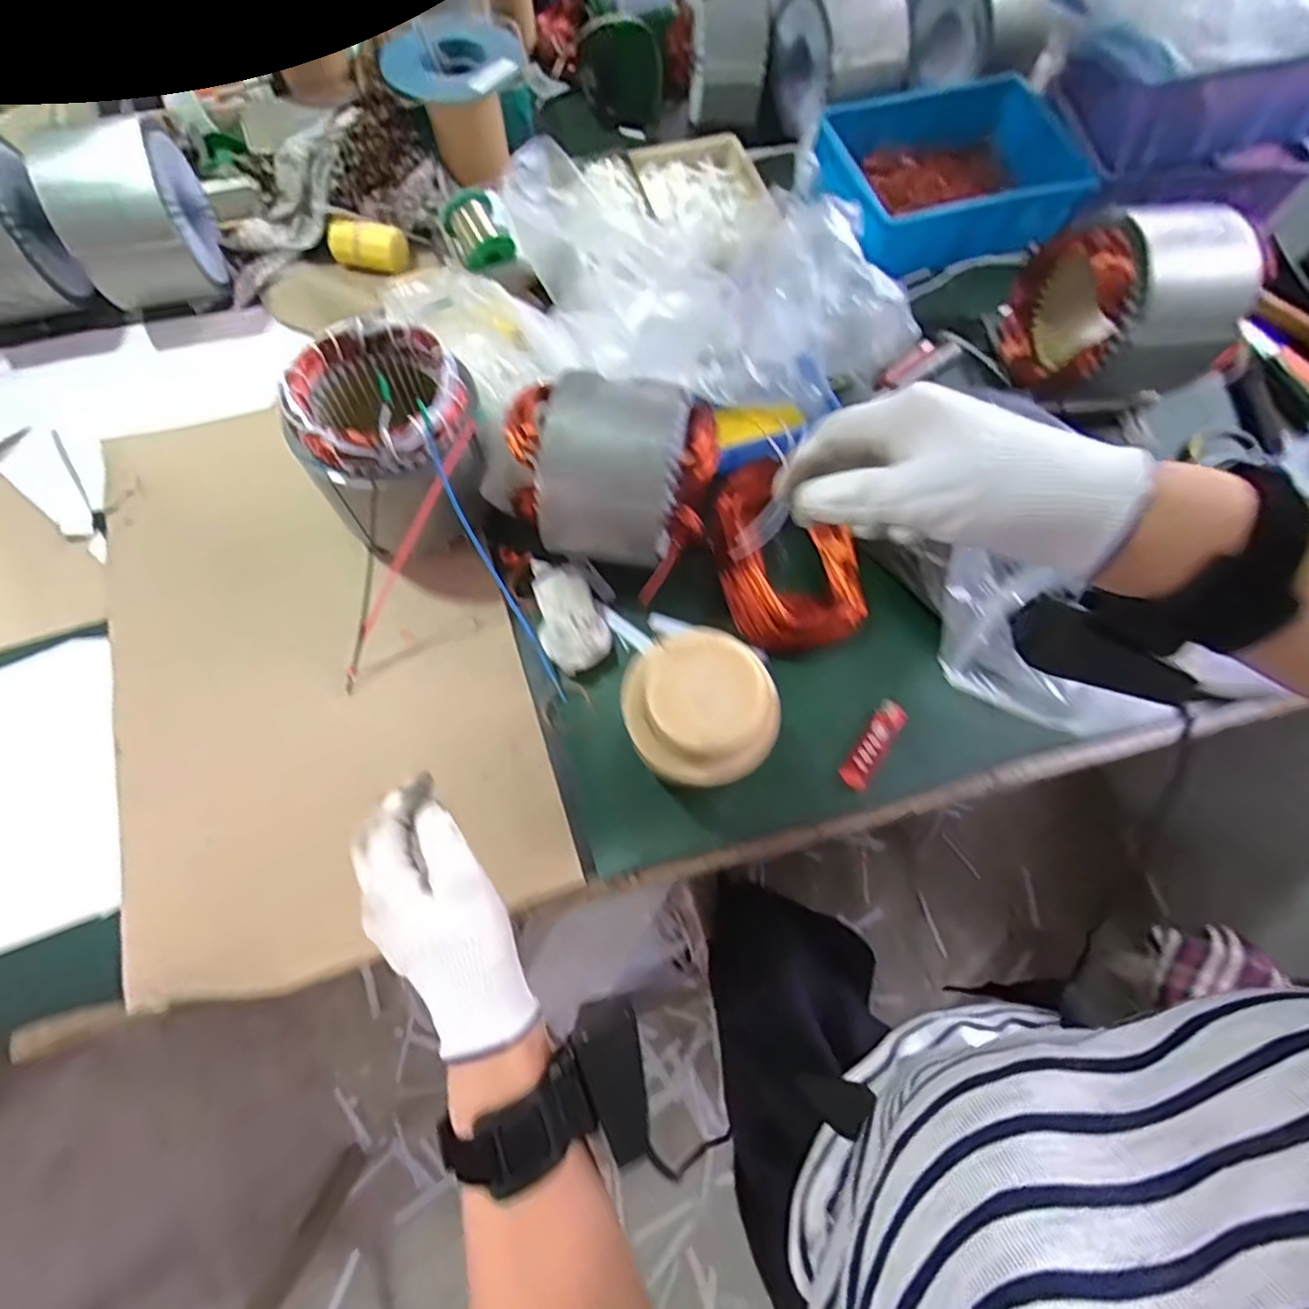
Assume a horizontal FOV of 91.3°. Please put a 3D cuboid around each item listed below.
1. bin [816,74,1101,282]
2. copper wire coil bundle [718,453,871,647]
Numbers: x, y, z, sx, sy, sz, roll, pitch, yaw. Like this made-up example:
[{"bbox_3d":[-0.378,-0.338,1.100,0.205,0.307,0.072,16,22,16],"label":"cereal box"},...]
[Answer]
[{"bbox_3d":[0.364,-0.582,0.781,0.339,0.097,0.197,-21,72,-10],"label":"bin"},{"bbox_3d":[0.122,-0.102,0.616,0.125,0.058,0.192,-21,72,-10],"label":"copper wire coil bundle"}]

